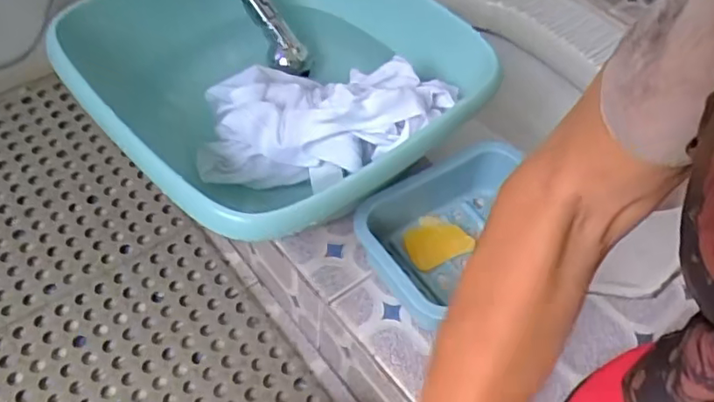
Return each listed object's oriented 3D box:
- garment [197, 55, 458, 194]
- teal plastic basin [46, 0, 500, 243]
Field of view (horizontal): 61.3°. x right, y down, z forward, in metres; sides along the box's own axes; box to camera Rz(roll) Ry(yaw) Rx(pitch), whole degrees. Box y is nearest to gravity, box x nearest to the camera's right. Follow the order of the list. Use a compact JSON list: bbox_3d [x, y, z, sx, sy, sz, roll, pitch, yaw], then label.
[{"bbox_3d":[-0.028,-0.079,0.530,0.214,0.086,0.099,3,52,-3],"label":"garment"},{"bbox_3d":[-0.076,-0.107,0.556,0.304,0.109,0.302,-36,63,-27],"label":"teal plastic basin"}]

